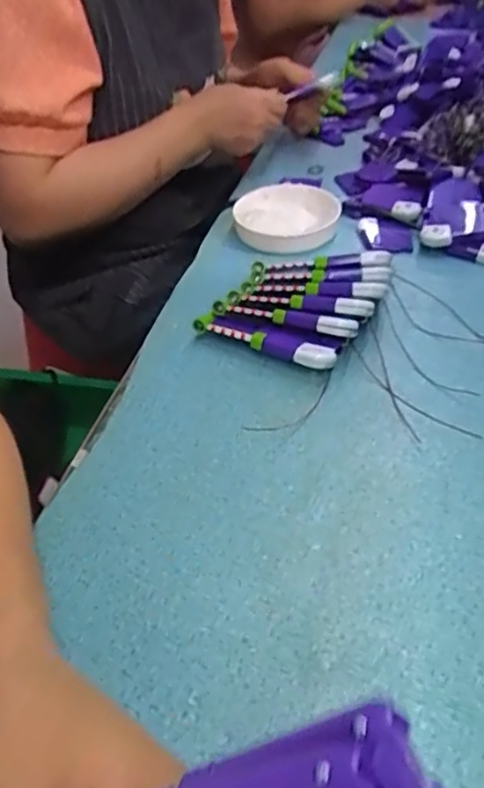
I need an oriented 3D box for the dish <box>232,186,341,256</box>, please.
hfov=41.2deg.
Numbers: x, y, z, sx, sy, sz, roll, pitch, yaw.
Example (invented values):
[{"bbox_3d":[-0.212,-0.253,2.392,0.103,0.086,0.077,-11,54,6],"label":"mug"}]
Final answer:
[{"bbox_3d":[0.047,-0.181,0.664,0.103,0.030,0.108,0,40,0],"label":"dish"}]

